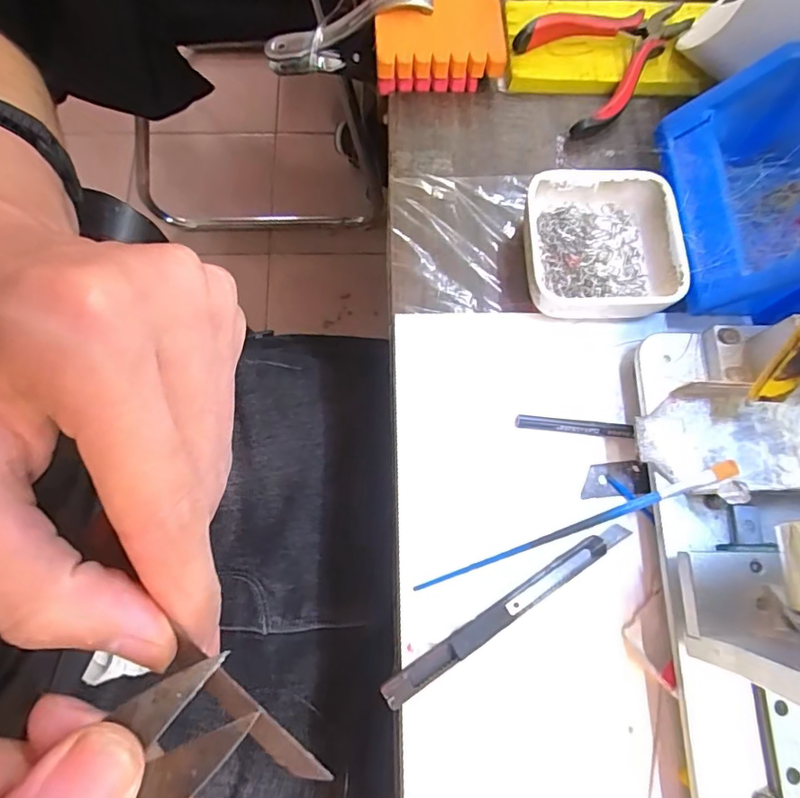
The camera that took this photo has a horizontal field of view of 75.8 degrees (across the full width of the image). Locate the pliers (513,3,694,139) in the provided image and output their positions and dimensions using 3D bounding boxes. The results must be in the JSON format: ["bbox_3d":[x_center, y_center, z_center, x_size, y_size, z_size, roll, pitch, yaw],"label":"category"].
[{"bbox_3d":[0.121,-0.223,0.328,0.079,0.025,0.110,37,76,9],"label":"pliers"}]

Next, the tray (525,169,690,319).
[{"bbox_3d":[0.110,-0.083,0.289,0.082,0.031,0.082,2,74,-1],"label":"tray"}]

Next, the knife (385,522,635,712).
[{"bbox_3d":[0.053,0.101,0.248,0.140,0.008,0.012,-32,77,-10],"label":"knife"}]

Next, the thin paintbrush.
[{"bbox_3d":[0.085,0.064,0.250,0.161,0.023,0.007,-21,76,-5],"label":"thin paintbrush"}]

